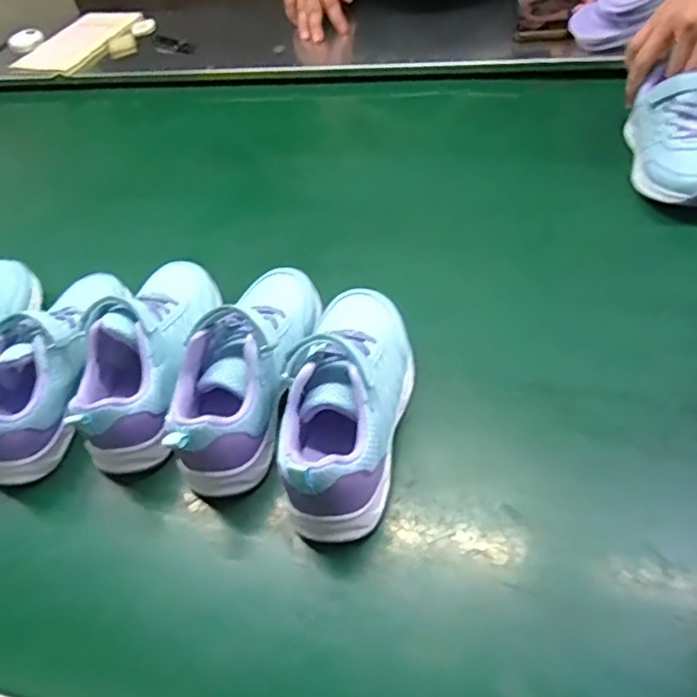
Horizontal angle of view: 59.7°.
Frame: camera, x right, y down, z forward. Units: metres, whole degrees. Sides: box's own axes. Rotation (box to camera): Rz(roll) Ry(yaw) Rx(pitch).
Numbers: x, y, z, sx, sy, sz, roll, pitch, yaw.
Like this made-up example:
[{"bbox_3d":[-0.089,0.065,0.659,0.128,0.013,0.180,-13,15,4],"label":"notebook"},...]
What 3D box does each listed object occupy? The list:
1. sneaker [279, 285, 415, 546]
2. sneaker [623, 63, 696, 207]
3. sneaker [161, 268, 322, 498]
[{"bbox_3d":[0.001,0.032,0.439,0.081,0.082,0.192,11,50,8],"label":"sneaker"},{"bbox_3d":[0.328,-0.203,0.591,0.082,0.092,0.166,9,50,5],"label":"sneaker"},{"bbox_3d":[-0.076,0.011,0.472,0.086,0.085,0.194,9,50,6],"label":"sneaker"}]

